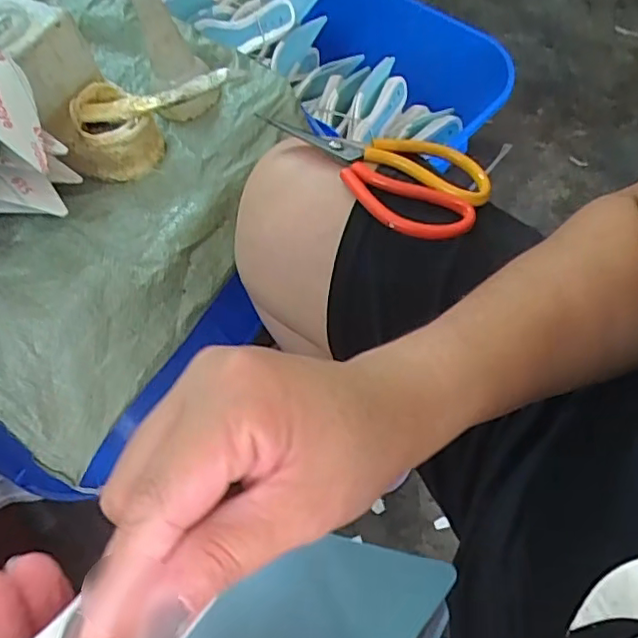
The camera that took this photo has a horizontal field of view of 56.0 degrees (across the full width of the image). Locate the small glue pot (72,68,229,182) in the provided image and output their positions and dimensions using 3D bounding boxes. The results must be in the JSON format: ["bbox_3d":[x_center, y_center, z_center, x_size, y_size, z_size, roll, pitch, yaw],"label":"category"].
[{"bbox_3d":[-0.206,-0.194,0.599,0.093,0.053,0.091,-1,61,3],"label":"small glue pot"}]

